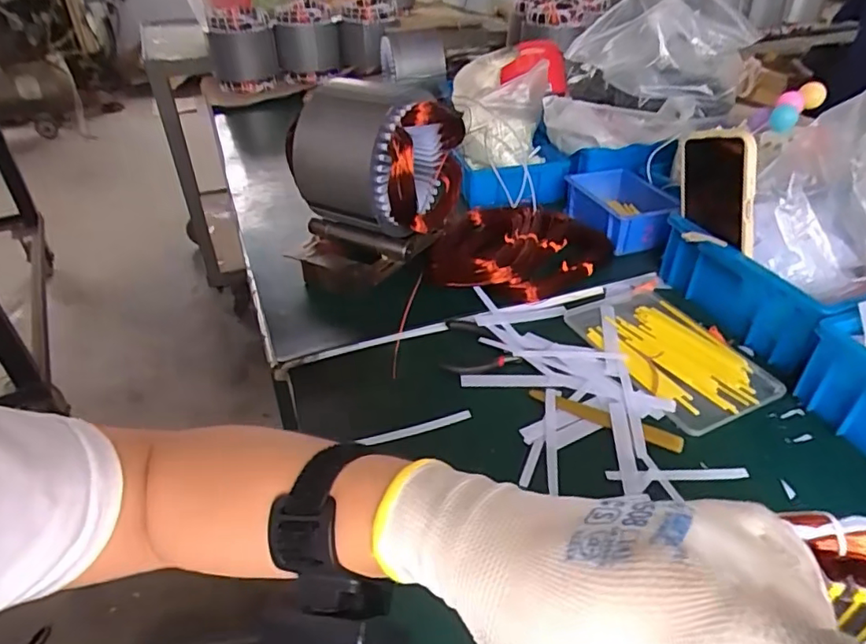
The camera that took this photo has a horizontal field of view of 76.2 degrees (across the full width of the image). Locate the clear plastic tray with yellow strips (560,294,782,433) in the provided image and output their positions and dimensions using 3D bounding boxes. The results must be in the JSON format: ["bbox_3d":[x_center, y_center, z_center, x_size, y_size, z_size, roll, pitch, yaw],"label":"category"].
[{"bbox_3d":[0.233,0.026,0.538,0.131,0.014,0.174,-17,40,-20],"label":"clear plastic tray with yellow strips"}]

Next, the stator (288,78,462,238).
[{"bbox_3d":[-0.056,-0.181,0.623,0.148,0.151,0.148,21,42,25],"label":"stator"}]

